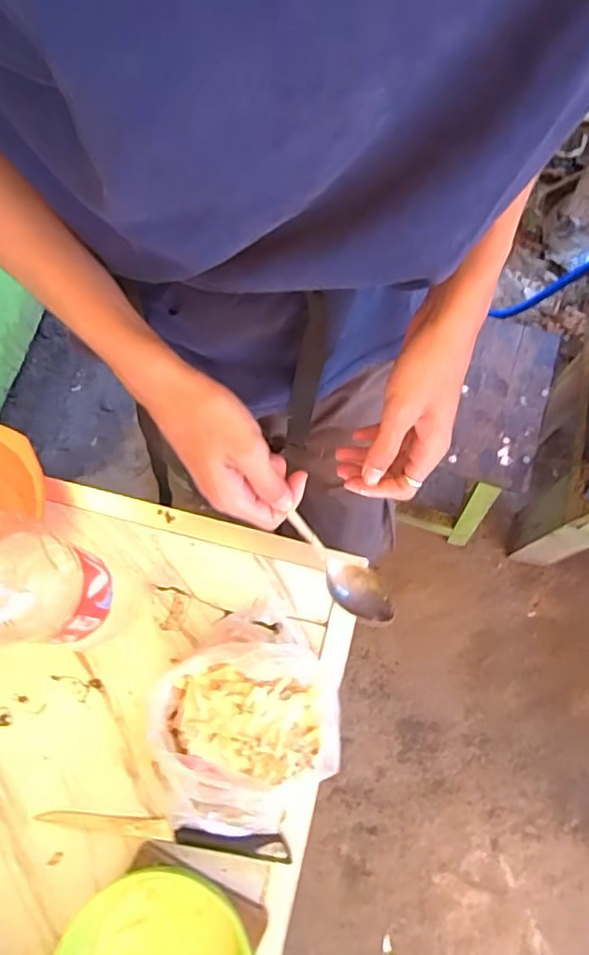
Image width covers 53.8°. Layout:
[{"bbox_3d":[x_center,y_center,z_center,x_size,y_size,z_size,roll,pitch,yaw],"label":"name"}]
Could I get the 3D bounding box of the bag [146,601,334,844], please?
[{"bbox_3d":[-0.051,0.230,0.544,0.184,0.058,0.172,-41,75,-12],"label":"bag"}]

